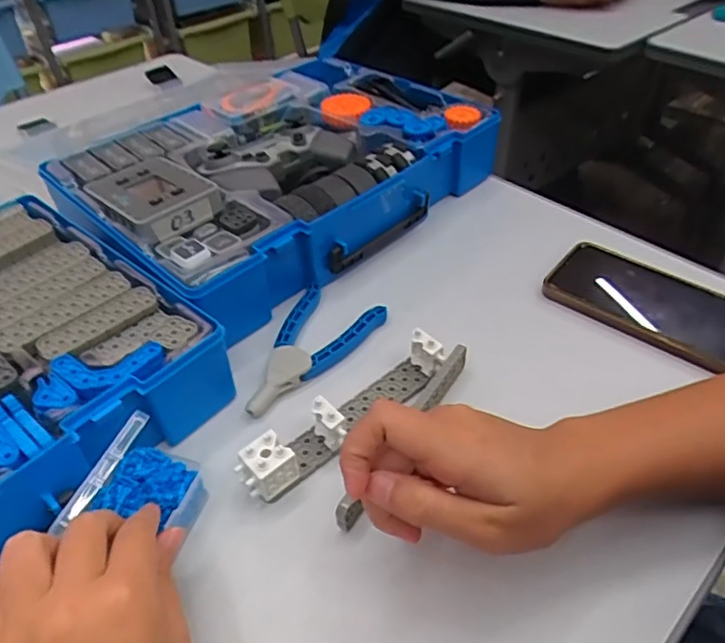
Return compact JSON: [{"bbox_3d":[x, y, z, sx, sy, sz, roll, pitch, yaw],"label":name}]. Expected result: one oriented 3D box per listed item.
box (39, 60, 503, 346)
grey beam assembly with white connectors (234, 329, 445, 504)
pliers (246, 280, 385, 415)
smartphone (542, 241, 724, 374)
[{"bbox_3d":[-0.088,-0.137,0.543,0.321,0.071,0.259,-33,49,-28],"label":"box"},{"bbox_3d":[-0.011,0.059,0.373,0.152,0.038,0.029,-33,49,-28],"label":"grey beam assembly with white connectors"},{"bbox_3d":[-0.042,0.021,0.424,0.065,0.013,0.122,21,48,25],"label":"pliers"},{"bbox_3d":[0.225,-0.015,0.442,0.151,0.012,0.074,32,63,25],"label":"smartphone"}]

